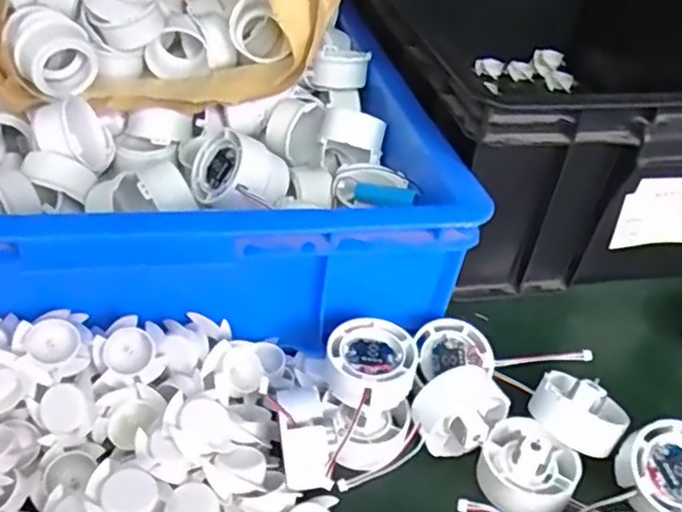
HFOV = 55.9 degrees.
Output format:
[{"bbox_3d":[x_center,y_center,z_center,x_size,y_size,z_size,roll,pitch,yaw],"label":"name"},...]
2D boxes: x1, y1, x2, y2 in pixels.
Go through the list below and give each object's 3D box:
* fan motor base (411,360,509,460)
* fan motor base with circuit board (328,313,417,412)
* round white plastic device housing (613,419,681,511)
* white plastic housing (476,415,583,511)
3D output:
[{"bbox_3d":[0.069,0.098,0.388,0.042,0.051,0.048,32,46,28],"label":"fan motor base"},{"bbox_3d":[0.018,0.065,0.389,0.052,0.022,0.058,7,39,0],"label":"fan motor base with circuit board"},{"bbox_3d":[0.191,0.125,0.369,0.056,0.019,0.054,-2,64,3],"label":"round white plastic device housing"},{"bbox_3d":[0.109,0.122,0.374,0.053,0.029,0.054,4,39,-3],"label":"white plastic housing"}]

